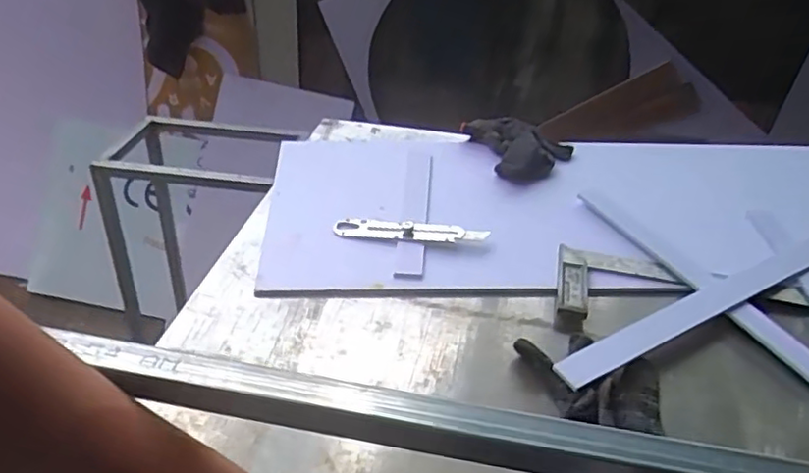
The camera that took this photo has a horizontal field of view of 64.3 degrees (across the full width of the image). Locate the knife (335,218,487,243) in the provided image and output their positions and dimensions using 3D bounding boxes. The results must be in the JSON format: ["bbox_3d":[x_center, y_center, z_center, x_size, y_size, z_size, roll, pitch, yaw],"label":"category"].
[{"bbox_3d":[0.006,-0.007,0.663,0.156,0.011,0.024,6,38,5],"label":"knife"}]

